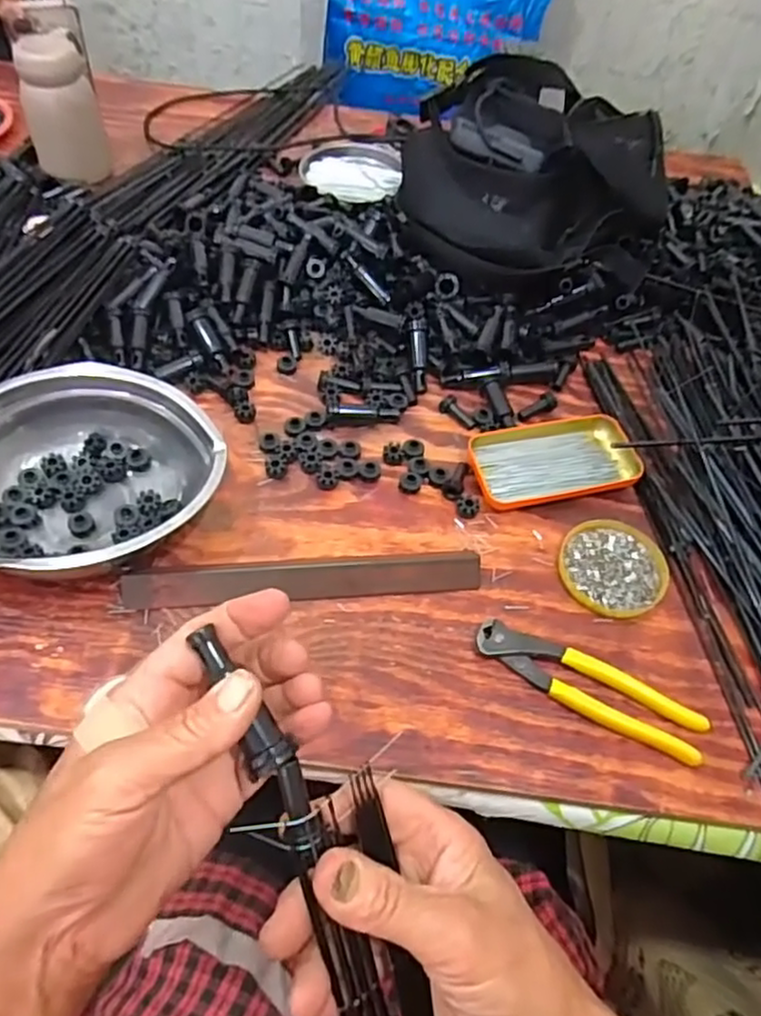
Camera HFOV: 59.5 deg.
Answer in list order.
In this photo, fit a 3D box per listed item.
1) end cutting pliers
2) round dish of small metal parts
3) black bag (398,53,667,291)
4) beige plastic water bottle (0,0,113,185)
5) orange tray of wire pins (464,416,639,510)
[{"bbox_3d":[0.145,0.125,0.468,0.162,0.013,0.040,28,57,14],"label":"end cutting pliers"},{"bbox_3d":[0.184,0.047,0.529,0.084,0.008,0.082,3,55,-4],"label":"round dish of small metal parts"},{"bbox_3d":[0.172,-0.374,0.719,0.267,0.156,0.283,18,55,7],"label":"black bag"},{"bbox_3d":[-0.354,-0.462,0.747,0.098,0.166,0.063,-27,50,-37],"label":"beige plastic water bottle"},{"bbox_3d":[0.147,-0.046,0.578,0.144,0.015,0.081,-9,56,-12],"label":"orange tray of wire pins"}]

